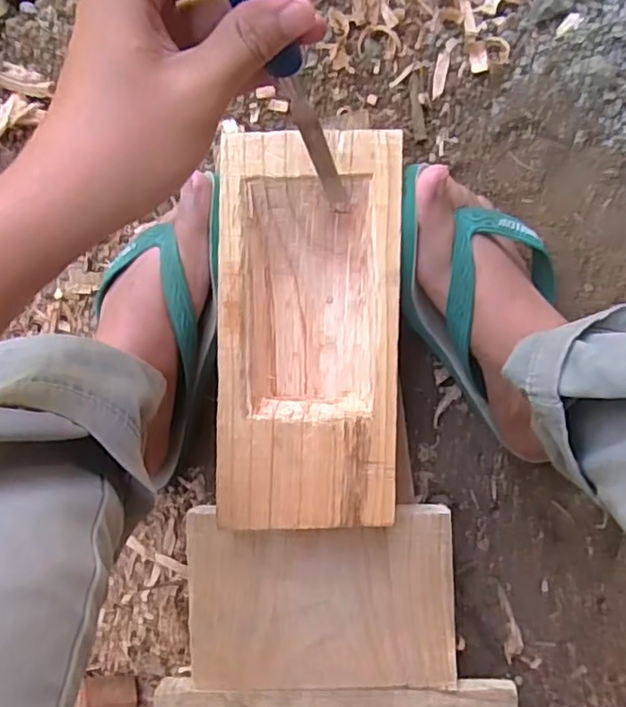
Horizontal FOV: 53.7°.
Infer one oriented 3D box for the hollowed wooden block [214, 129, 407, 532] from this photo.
[{"bbox_3d":[-0.004,-0.016,0.415,0.115,0.059,0.252,1,99,-2],"label":"hollowed wooden block"}]

